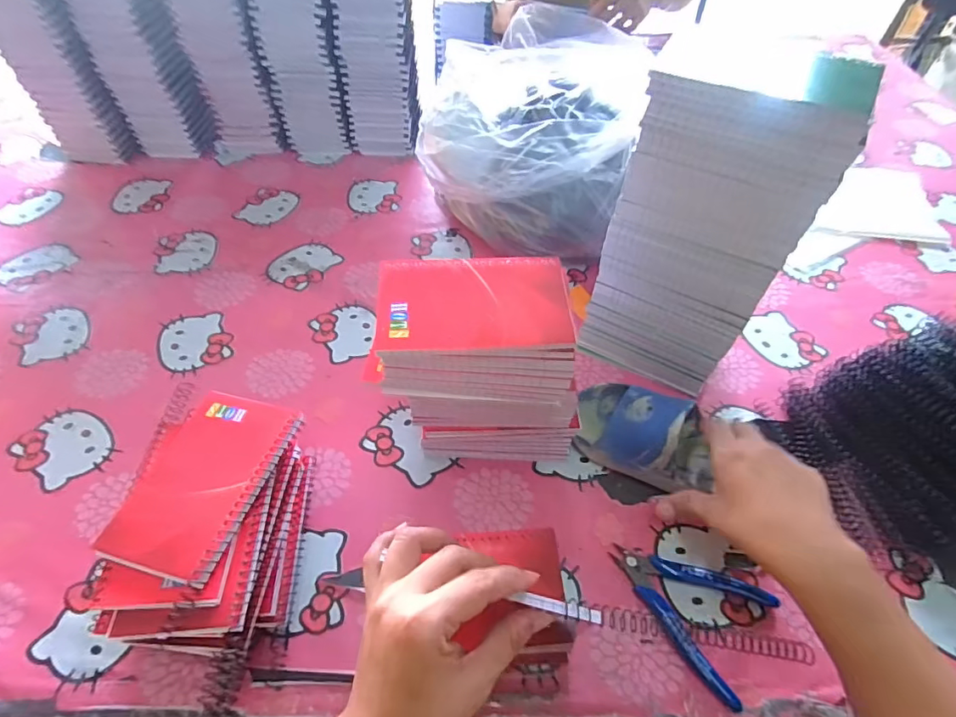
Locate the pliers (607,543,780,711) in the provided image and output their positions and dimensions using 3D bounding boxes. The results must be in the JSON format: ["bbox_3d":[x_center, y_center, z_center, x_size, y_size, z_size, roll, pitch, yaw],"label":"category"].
[{"bbox_3d":[0.157,0.182,0.385,0.114,0.010,0.086,35,58,23],"label":"pliers"}]

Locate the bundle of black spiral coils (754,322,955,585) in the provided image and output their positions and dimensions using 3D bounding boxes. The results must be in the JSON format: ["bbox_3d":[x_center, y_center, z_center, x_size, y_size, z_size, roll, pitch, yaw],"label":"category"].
[{"bbox_3d":[0.420,0.068,0.426,0.274,0.099,0.202,-9,52,-9],"label":"bundle of black spiral coils"}]

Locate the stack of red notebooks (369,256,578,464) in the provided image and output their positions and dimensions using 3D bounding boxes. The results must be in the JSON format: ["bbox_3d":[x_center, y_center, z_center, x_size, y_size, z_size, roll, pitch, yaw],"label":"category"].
[{"bbox_3d":[0.001,0.015,0.412,0.158,0.176,0.087,1,51,-1],"label":"stack of red notebooks"}]

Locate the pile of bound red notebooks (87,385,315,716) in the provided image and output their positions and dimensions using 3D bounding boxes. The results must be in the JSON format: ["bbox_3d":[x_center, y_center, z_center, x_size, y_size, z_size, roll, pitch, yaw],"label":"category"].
[{"bbox_3d":[-0.193,0.128,0.373,0.108,0.089,0.193,1,51,-1],"label":"pile of bound red notebooks"}]

